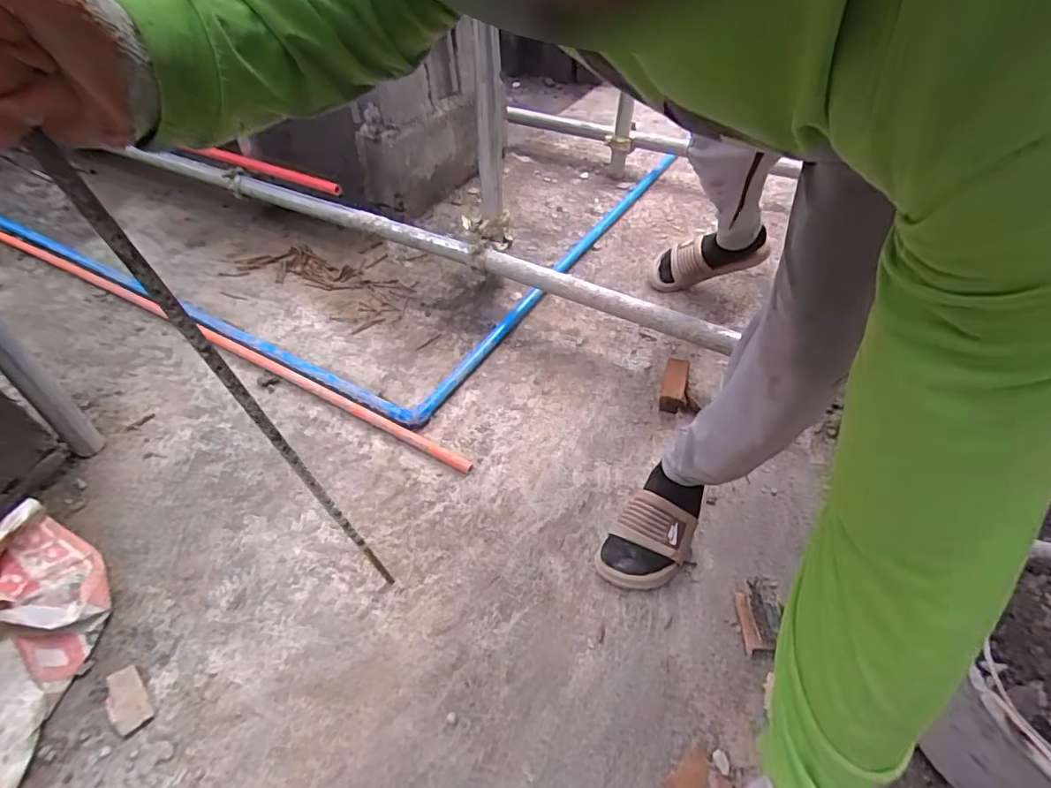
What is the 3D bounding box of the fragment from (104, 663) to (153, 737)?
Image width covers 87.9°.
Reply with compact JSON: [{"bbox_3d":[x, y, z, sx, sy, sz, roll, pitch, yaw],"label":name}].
[{"bbox_3d":[-0.505,0.386,0.690,0.038,0.012,0.084,-29,54,-27],"label":"fragment"}]

